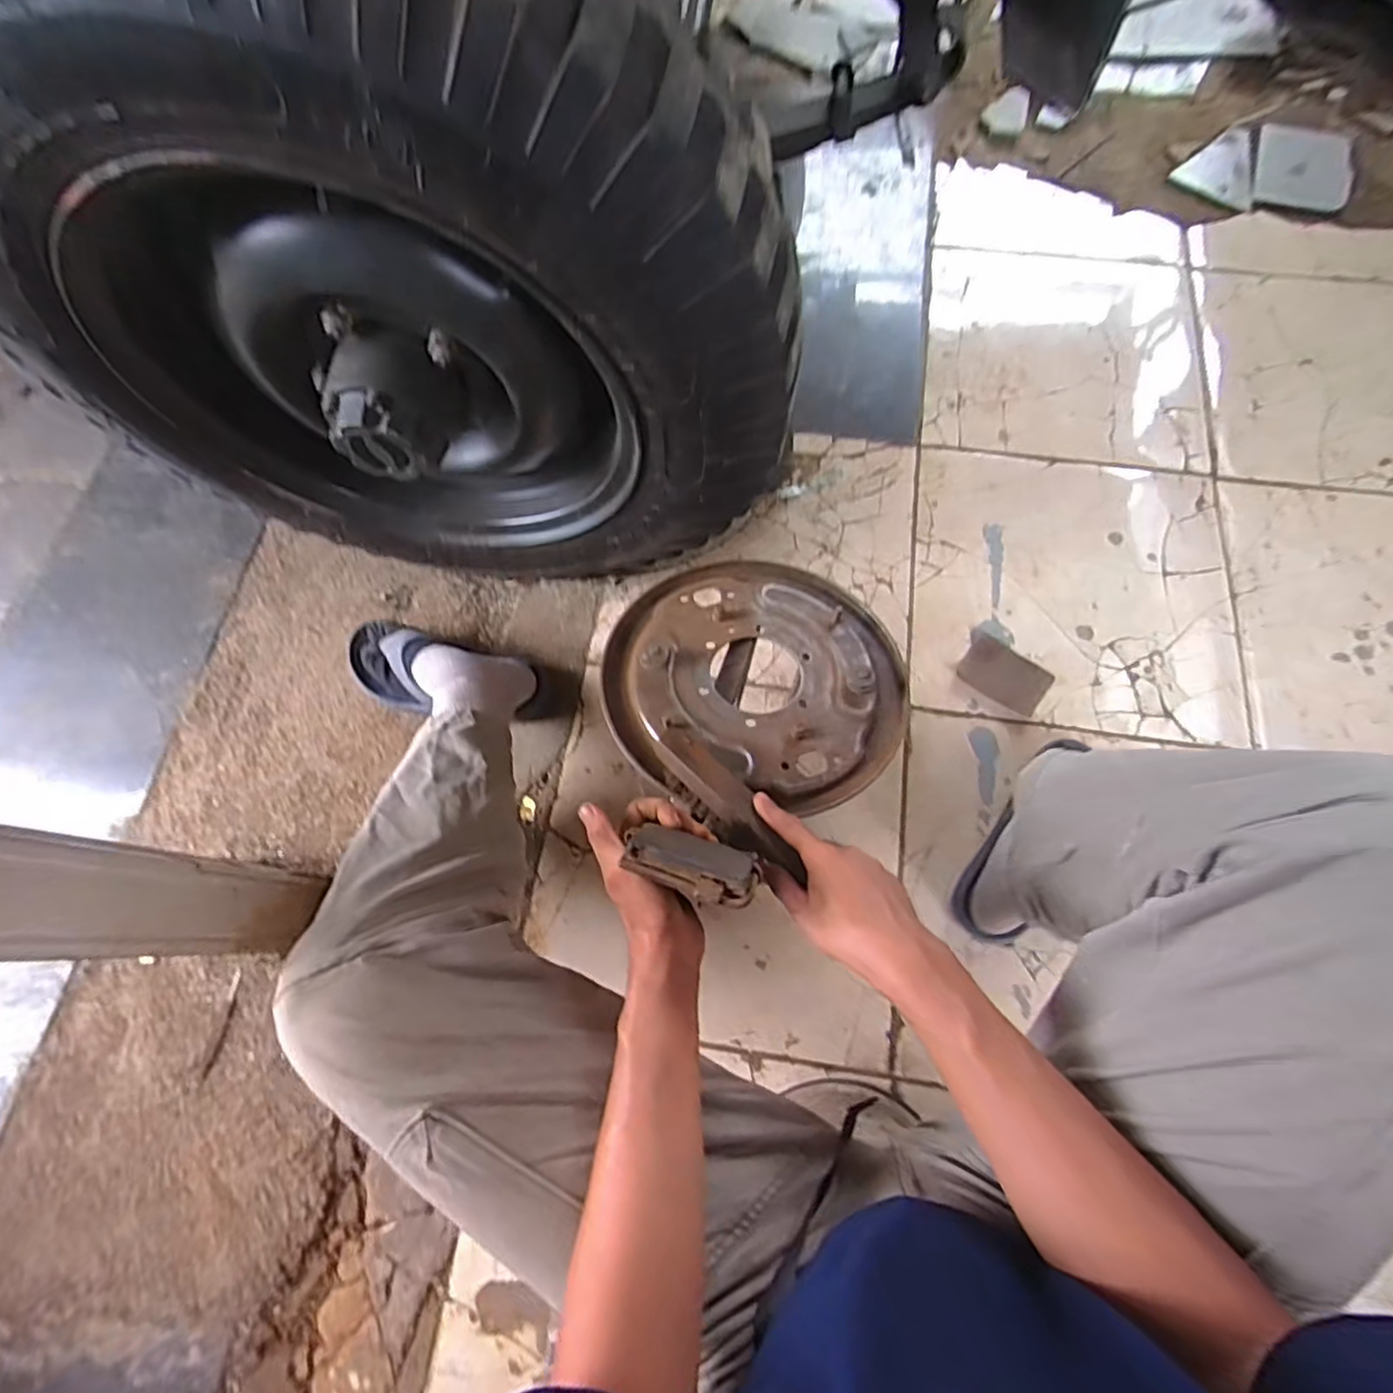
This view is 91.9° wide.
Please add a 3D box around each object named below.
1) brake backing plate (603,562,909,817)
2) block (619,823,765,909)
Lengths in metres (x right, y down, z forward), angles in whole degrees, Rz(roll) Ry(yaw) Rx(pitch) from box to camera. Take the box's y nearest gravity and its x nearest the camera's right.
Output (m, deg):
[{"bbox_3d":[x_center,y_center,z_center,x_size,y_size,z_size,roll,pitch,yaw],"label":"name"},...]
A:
[{"bbox_3d":[0.061,-0.032,0.684,0.295,0.039,0.295,2,57,-3],"label":"brake backing plate"},{"bbox_3d":[-0.001,0.112,0.438,0.087,0.028,0.039,16,71,1],"label":"block"}]

